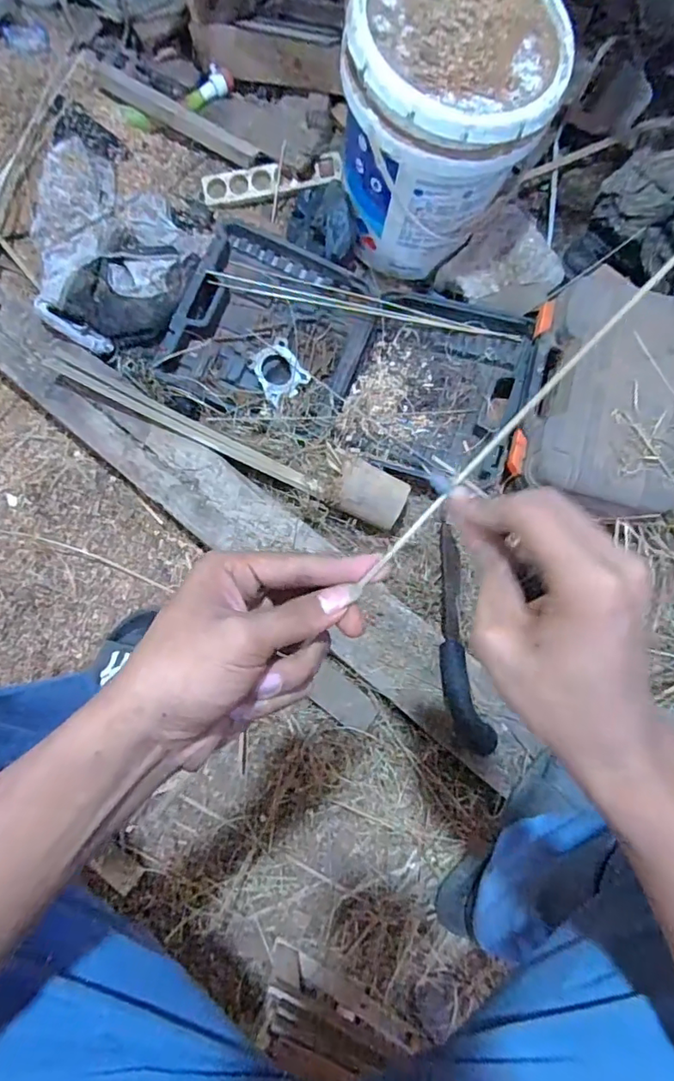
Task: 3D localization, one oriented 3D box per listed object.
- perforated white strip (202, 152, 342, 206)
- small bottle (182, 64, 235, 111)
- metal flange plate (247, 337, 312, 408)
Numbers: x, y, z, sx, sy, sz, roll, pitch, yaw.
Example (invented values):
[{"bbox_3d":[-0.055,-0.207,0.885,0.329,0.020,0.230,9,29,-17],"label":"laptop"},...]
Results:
[{"bbox_3d":[-0.125,-0.695,1.023,0.266,0.014,0.058,-8,92,3],"label":"perforated white strip"},{"bbox_3d":[-0.260,-0.913,1.074,0.109,0.038,0.035,-27,78,9],"label":"small bottle"},{"bbox_3d":[-0.094,-0.278,0.873,0.081,0.014,0.101,-31,87,-14],"label":"metal flange plate"}]

